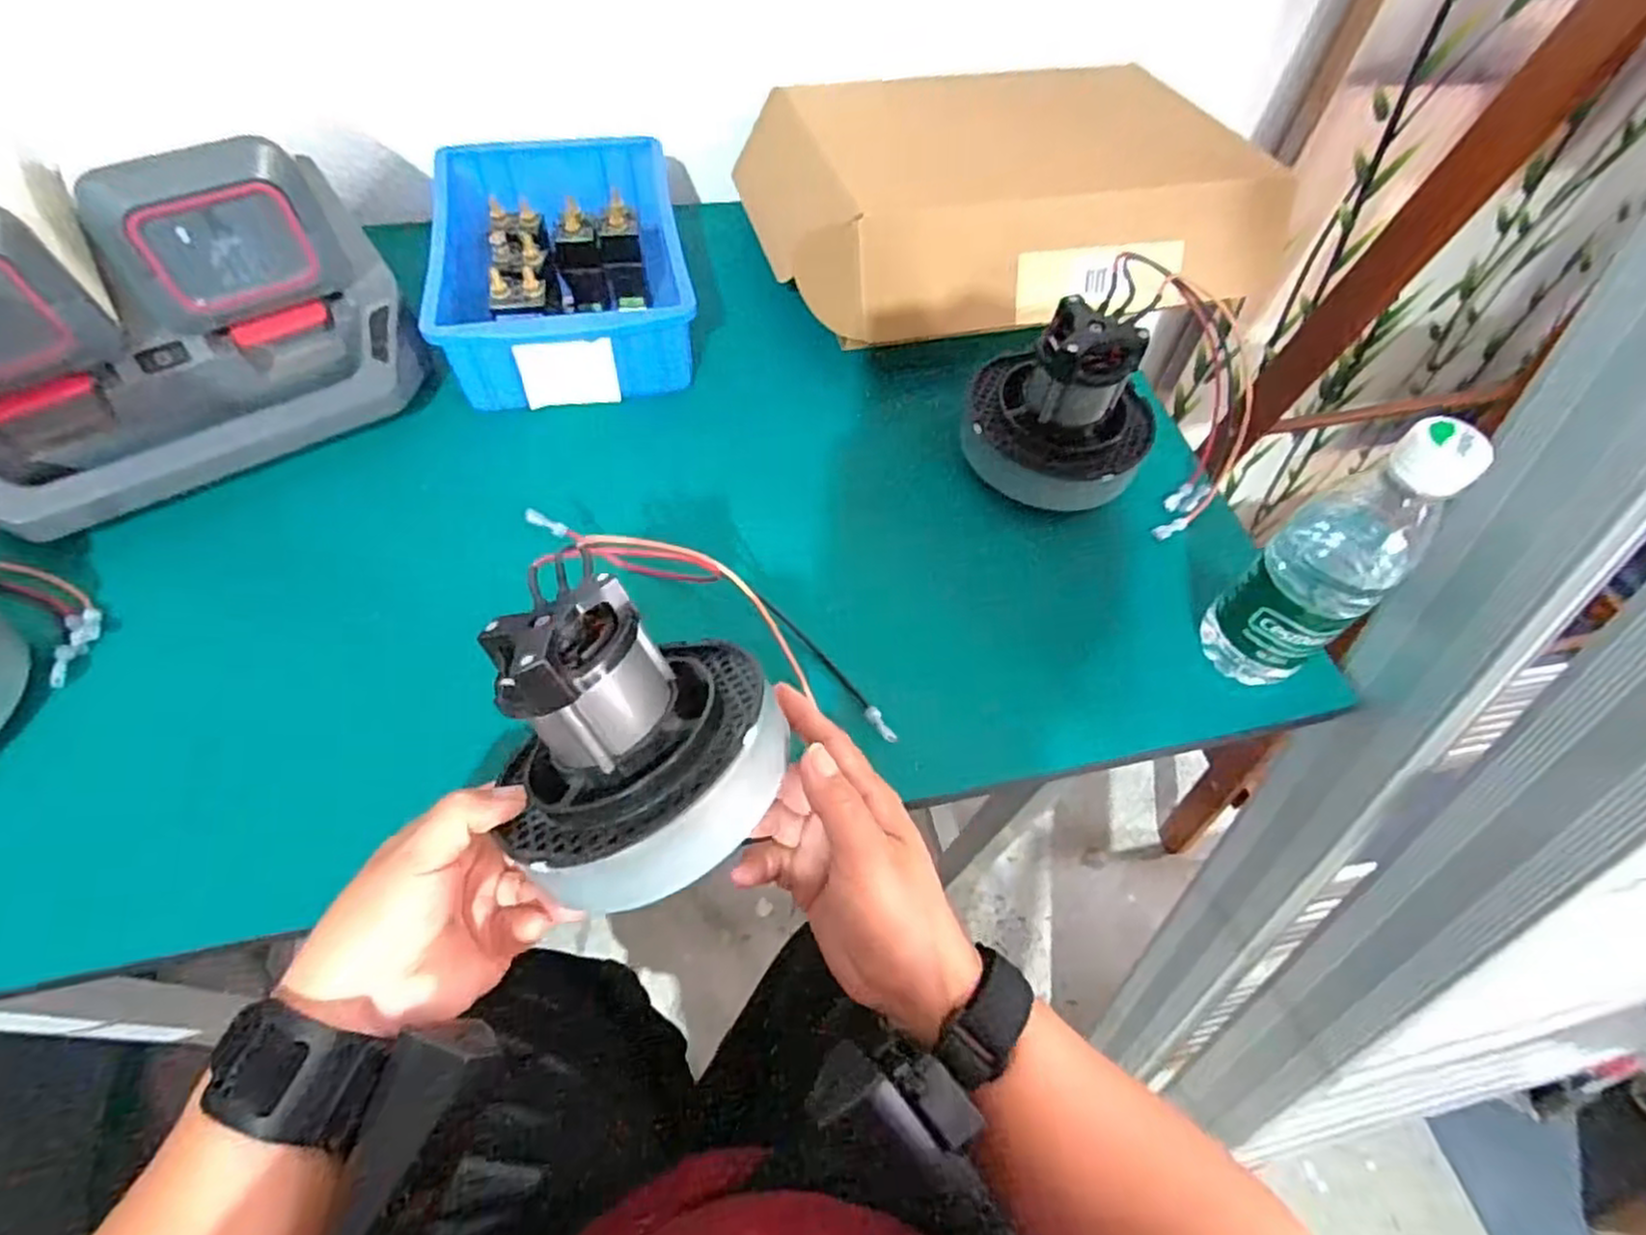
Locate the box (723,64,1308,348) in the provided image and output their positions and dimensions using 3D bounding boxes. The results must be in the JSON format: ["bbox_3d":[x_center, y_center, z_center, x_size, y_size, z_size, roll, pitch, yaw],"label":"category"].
[{"bbox_3d":[0.143,-0.340,0.605,0.383,0.089,0.245,-13,59,-12],"label":"box"}]

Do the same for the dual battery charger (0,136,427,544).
[{"bbox_3d":[-0.399,-0.171,0.435,0.269,0.146,0.110,-32,64,-21],"label":"dual battery charger"}]

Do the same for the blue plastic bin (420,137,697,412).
[{"bbox_3d":[-0.199,-0.274,0.572,0.169,0.077,0.235,-8,58,-9],"label":"blue plastic bin"}]

